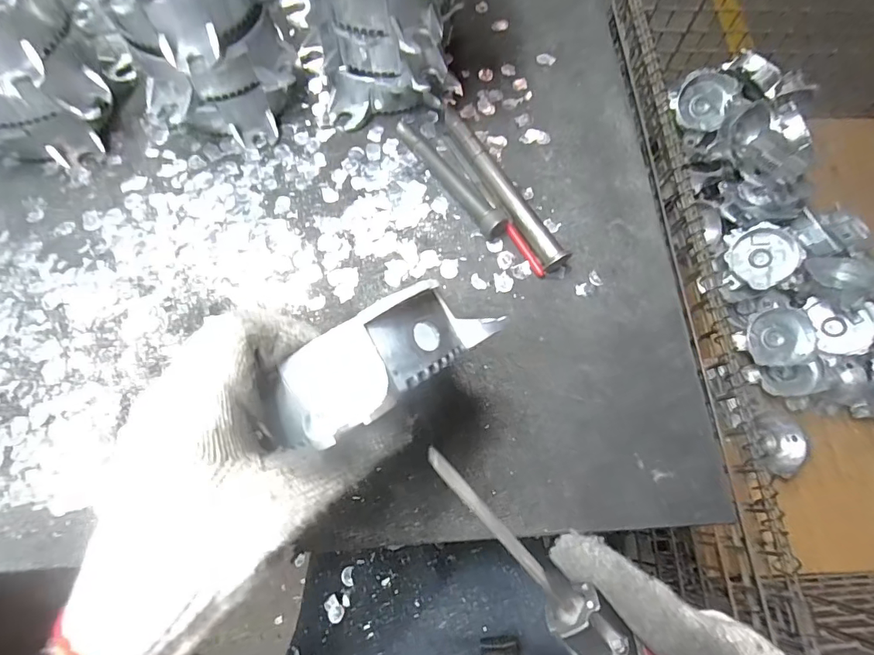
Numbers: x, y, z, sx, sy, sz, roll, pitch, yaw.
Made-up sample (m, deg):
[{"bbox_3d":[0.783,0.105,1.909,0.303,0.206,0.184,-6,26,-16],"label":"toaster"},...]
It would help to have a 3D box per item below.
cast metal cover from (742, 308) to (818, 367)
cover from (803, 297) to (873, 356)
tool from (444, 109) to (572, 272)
[{"bbox_3d":[0.724,0.021,0.958,0.118,0.040,0.122,-12,81,21],"label":"cast metal cover"},{"bbox_3d":[0.858,-0.009,0.956,0.070,0.102,0.134,-13,71,-5],"label":"cover"},{"bbox_3d":[0.056,-0.128,0.410,0.020,0.022,0.184,-29,73,-10],"label":"tool"}]

